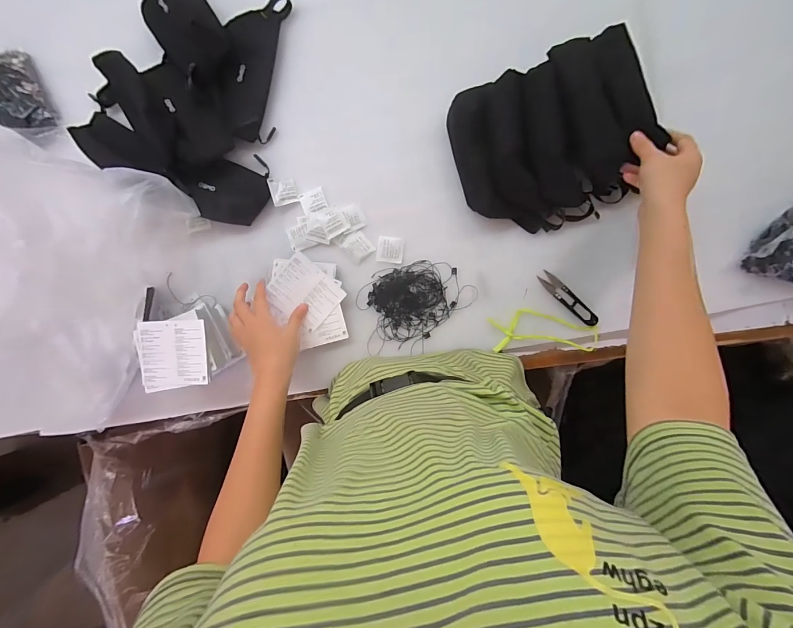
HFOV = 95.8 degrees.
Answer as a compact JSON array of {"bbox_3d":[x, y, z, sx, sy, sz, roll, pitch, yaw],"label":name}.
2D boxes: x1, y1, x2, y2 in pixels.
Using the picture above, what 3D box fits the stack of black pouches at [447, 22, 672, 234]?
[{"bbox_3d":[0.210,-0.229,0.489,0.242,0.069,0.209,-17,94,6],"label":"stack of black pouches"}]

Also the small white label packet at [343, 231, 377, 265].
[{"bbox_3d":[-0.060,-0.104,0.561,0.039,0.005,0.040,-41,88,6],"label":"small white label packet"}]

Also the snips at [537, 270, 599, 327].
[{"bbox_3d":[0.249,-0.022,0.518,0.103,0.005,0.021,44,97,8],"label":"snips"}]

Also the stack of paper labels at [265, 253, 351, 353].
[{"bbox_3d":[-0.135,-0.020,0.554,0.112,0.021,0.136,-1,95,5],"label":"stack of paper labels"}]

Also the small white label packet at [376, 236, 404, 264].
[{"bbox_3d":[-0.010,-0.100,0.559,0.041,0.006,0.040,7,94,5],"label":"small white label packet"}]

